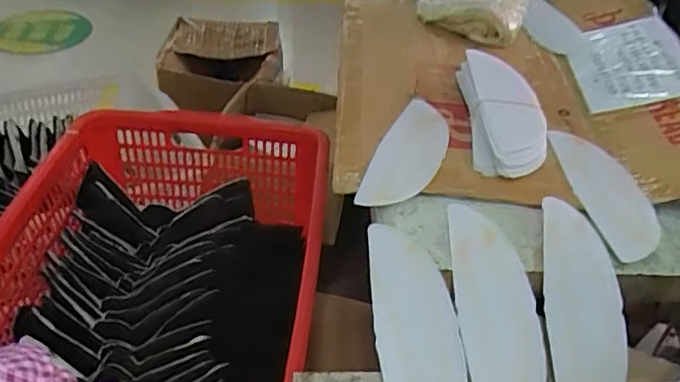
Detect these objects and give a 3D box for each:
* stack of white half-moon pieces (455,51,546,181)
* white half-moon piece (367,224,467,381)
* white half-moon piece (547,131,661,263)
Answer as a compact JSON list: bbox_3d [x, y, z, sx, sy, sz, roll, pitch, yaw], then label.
[{"bbox_3d":[0.195,-0.098,0.742,0.085,0.039,0.244,3,41,-2],"label":"stack of white half-moon pieces"},{"bbox_3d":[0.068,0.129,0.529,0.072,0.010,0.214,-2,57,-7],"label":"white half-moon piece"},{"bbox_3d":[0.292,0.000,0.657,0.078,0.010,0.203,-1,43,-9],"label":"white half-moon piece"}]

